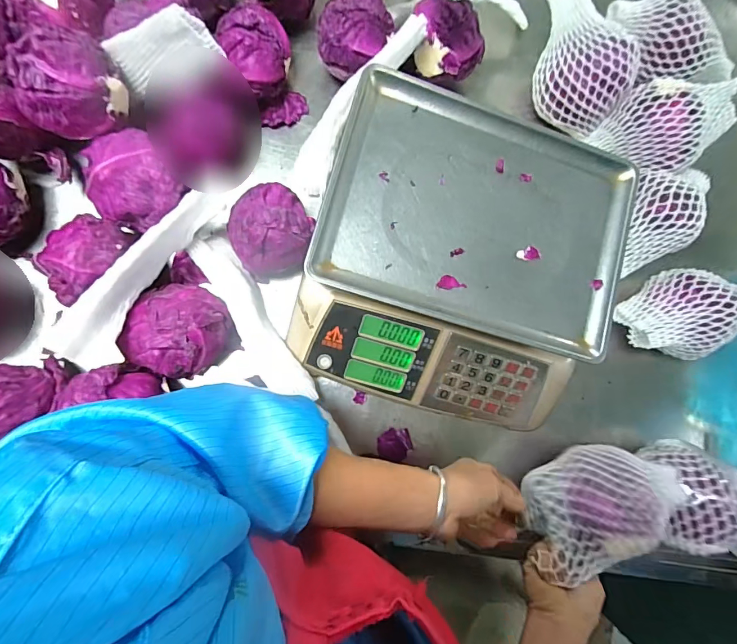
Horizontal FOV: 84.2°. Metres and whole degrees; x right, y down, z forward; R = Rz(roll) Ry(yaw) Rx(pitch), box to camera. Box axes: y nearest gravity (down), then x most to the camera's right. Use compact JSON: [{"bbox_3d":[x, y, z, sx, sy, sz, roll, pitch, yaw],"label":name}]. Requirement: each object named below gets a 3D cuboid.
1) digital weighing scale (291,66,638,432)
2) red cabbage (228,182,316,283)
[{"bbox_3d":[0.109,-0.068,0.479,0.336,0.094,0.335,16,83,-6],"label":"digital weighing scale"},{"bbox_3d":[-0.112,-0.105,0.476,0.091,0.086,0.095,1,84,-8],"label":"red cabbage"}]

